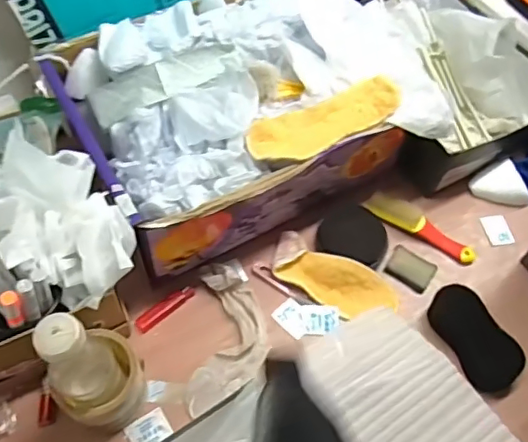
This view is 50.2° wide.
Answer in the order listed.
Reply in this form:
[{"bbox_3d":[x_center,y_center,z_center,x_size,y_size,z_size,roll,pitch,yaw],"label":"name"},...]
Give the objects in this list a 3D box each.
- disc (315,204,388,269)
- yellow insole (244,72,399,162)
[{"bbox_3d":[0.118,0.016,0.734,0.088,0.018,0.074,25,59,11],"label":"disc"},{"bbox_3d":[0.076,-0.118,0.673,0.198,0.023,0.070,-21,62,-16],"label":"yellow insole"}]

